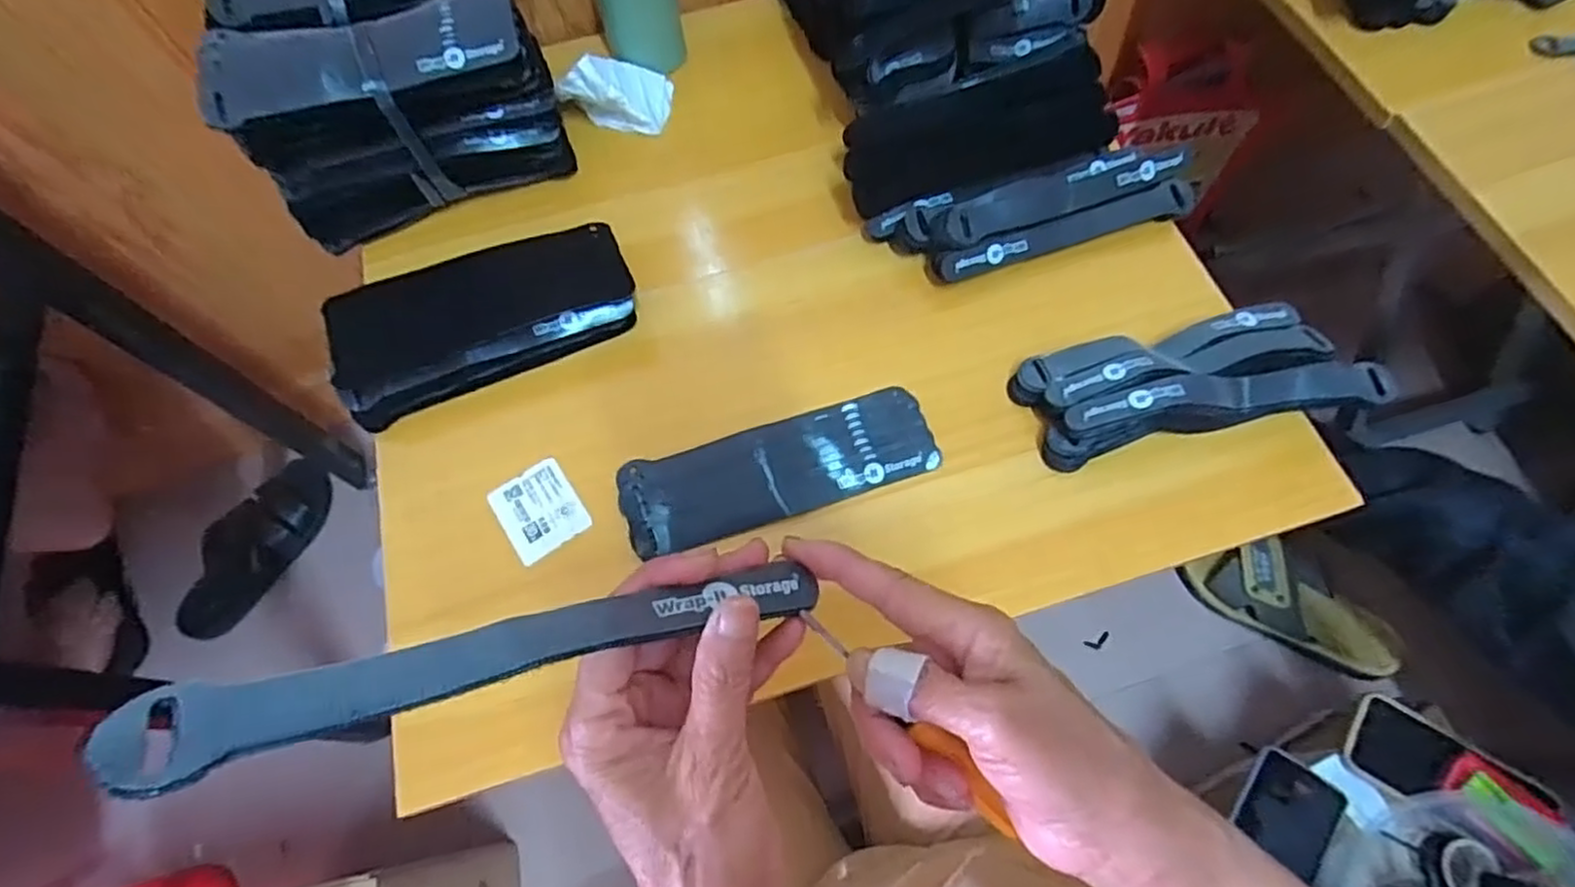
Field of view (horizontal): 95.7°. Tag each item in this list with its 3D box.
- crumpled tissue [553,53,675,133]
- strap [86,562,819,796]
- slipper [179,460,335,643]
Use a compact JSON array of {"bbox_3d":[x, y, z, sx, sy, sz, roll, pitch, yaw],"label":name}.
[{"bbox_3d":[-0.143,-0.296,0.587,0.081,0.060,0.065,1,67,3],"label":"crumpled tissue"},{"bbox_3d":[-0.075,0.061,0.216,0.193,0.018,0.023,-7,64,-31],"label":"strap"},{"bbox_3d":[-0.736,0.136,0.973,0.093,0.062,0.258,27,71,13],"label":"slipper"}]

